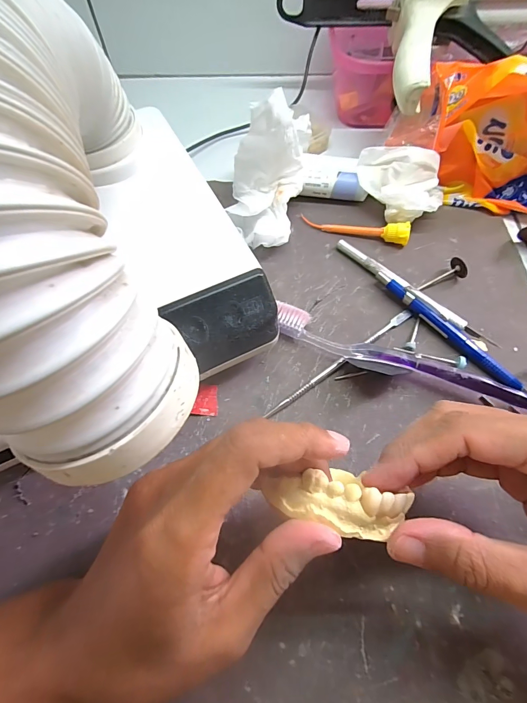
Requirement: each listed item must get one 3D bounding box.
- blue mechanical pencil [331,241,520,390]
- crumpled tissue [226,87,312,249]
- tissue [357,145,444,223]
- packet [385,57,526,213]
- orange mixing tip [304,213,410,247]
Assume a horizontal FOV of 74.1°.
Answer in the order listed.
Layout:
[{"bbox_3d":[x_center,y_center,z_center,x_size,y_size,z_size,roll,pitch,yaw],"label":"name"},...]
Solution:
[{"bbox_3d":[0.115,-0.032,0.257,0.011,0.013,0.162,-37,69,-16],"label":"blue mechanical pencil"},{"bbox_3d":[0.002,-0.131,0.260,0.047,0.098,0.066,15,65,8],"label":"crumpled tissue"},{"bbox_3d":[0.114,-0.140,0.296,0.072,0.039,0.052,20,65,10],"label":"tissue"},{"bbox_3d":[0.187,-0.171,0.281,0.152,0.093,0.054,16,65,9],"label":"packet"},{"bbox_3d":[0.076,-0.105,0.292,0.088,0.015,0.013,15,65,8],"label":"orange mixing tip"}]

